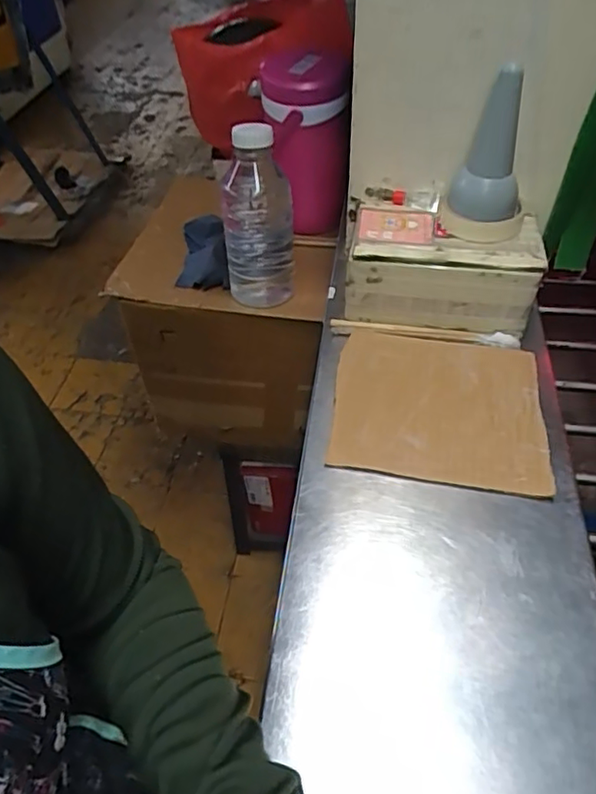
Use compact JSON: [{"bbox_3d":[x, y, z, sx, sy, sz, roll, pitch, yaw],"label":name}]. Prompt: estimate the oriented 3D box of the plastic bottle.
[{"bbox_3d":[-0.052,-0.222,0.736,0.088,0.219,0.071,-4,47,-2],"label":"plastic bottle"}]

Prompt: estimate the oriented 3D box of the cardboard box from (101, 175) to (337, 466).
[{"bbox_3d":[-0.088,-0.113,0.979,0.307,0.335,0.284,9,48,10],"label":"cardboard box"}]

